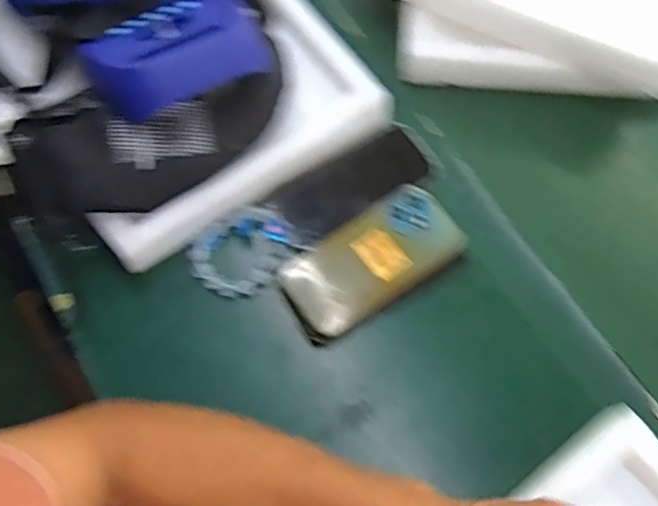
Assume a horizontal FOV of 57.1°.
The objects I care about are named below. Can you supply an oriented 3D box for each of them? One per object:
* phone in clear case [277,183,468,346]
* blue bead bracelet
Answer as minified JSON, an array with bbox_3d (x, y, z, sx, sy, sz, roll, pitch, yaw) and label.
[{"bbox_3d":[0.039,0.006,0.539,0.164,0.013,0.083,-34,76,-12],"label":"phone in clear case"},{"bbox_3d":[-0.075,-0.003,0.543,0.094,0.018,0.074,-37,74,-15],"label":"blue bead bracelet"}]

